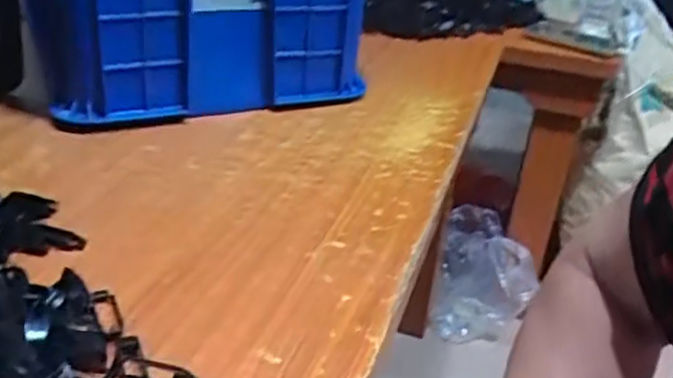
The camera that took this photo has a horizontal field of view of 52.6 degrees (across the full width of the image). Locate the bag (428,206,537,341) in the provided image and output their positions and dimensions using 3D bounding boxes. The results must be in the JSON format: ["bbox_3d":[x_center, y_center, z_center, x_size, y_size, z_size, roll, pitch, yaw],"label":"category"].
[{"bbox_3d":[0.305,0.178,1.396,0.193,0.196,0.214,10,29,8],"label":"bag"}]

